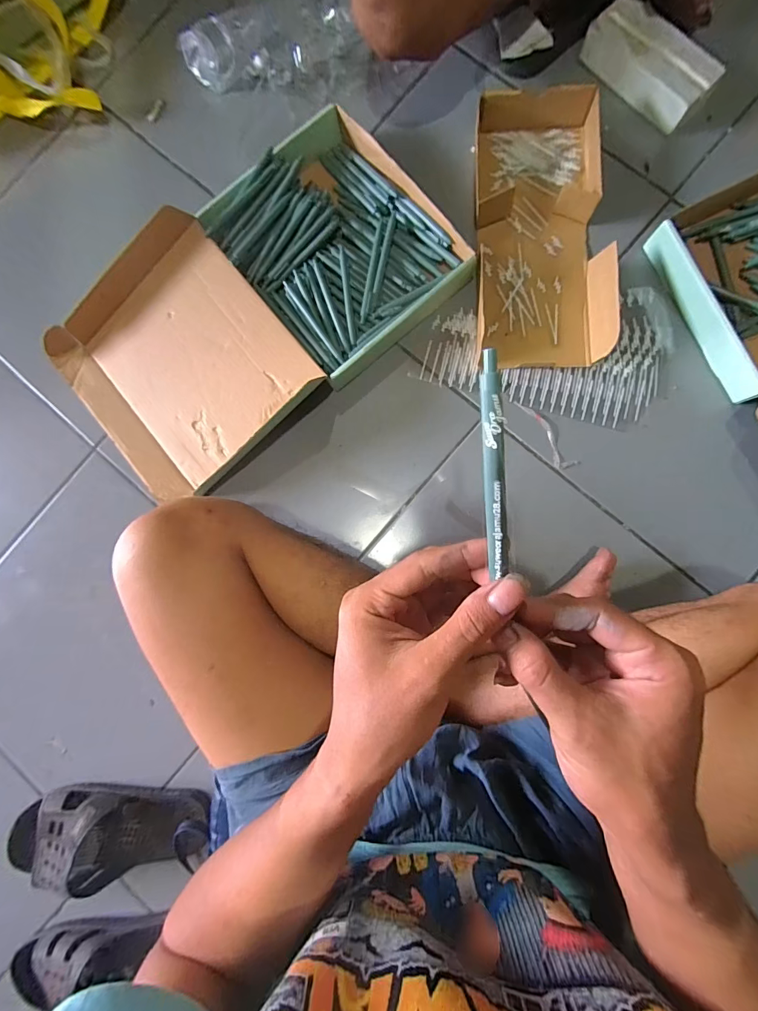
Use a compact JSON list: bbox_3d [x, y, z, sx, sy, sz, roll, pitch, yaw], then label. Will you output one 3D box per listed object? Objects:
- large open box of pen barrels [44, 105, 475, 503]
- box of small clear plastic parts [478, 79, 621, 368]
[{"bbox_3d":[-0.180,-0.276,0.577,0.558,0.057,0.337,-41,85,1],"label":"large open box of pen barrels"},{"bbox_3d":[0.226,-0.381,0.567,0.177,0.041,0.373,0,87,4],"label":"box of small clear plastic parts"}]

